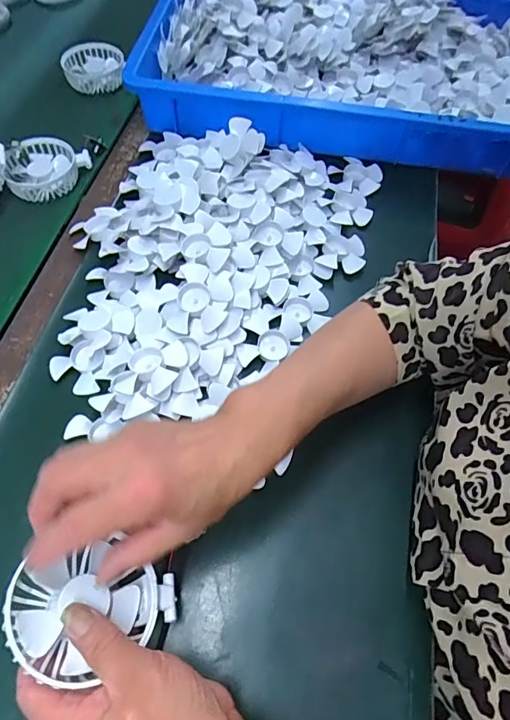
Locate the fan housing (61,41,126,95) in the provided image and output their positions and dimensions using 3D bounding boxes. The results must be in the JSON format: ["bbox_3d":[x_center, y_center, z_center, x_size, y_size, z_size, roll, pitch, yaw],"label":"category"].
[{"bbox_3d":[-0.245,-0.448,0.712,0.090,0.029,0.095,-14,61,-11],"label":"fan housing"}]

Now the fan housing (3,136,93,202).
[{"bbox_3d":[-0.259,-0.243,0.583,0.093,0.035,0.085,1,60,-2],"label":"fan housing"}]

